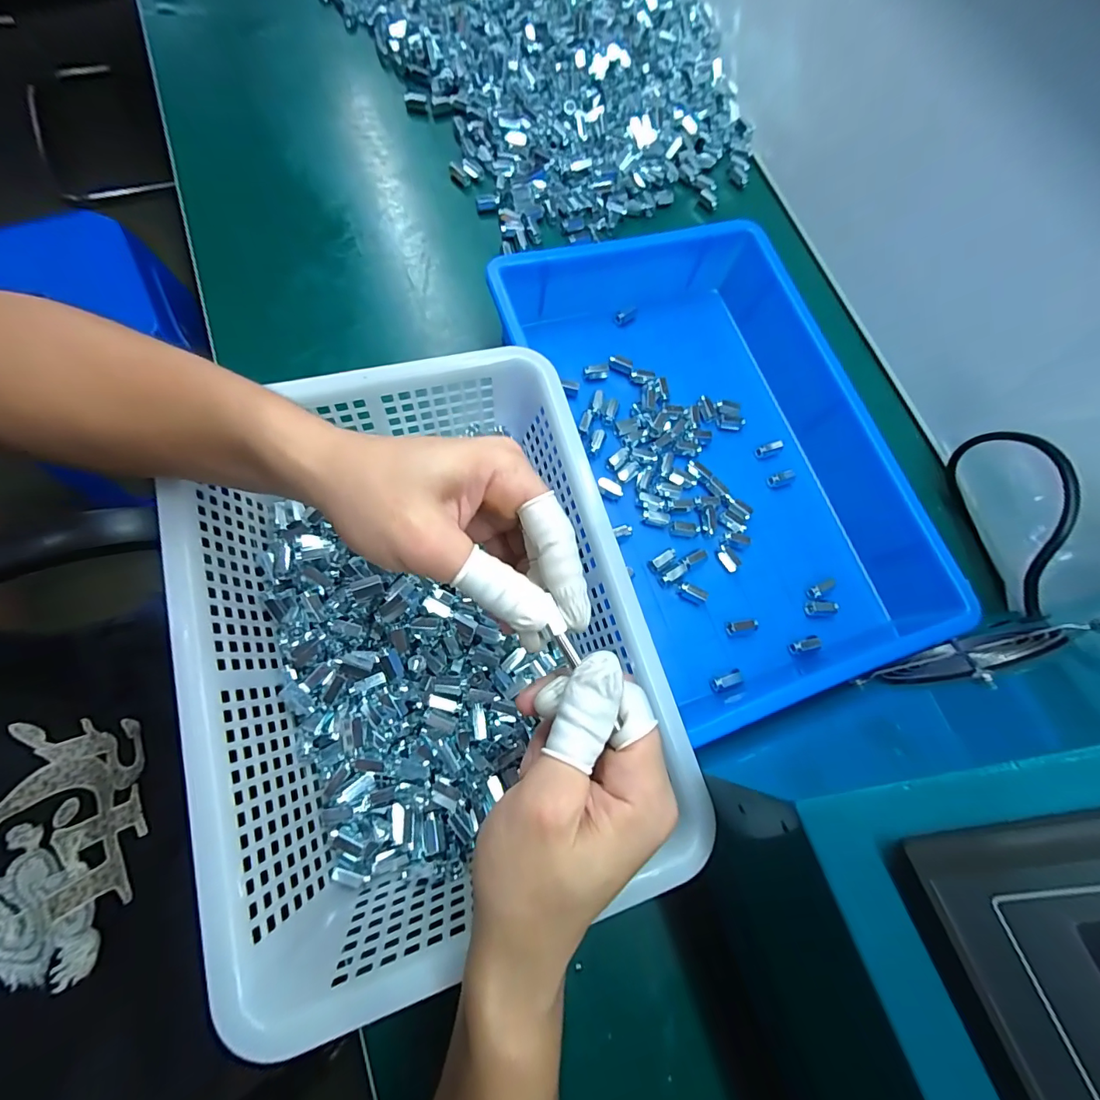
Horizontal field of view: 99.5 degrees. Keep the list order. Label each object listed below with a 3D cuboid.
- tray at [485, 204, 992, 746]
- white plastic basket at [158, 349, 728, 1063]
[{"bbox_3d":[0.129,-0.078,0.373,0.238,0.082,0.366,-19,78,-12],"label":"tray"},{"bbox_3d":[-0.067,0.047,0.286,0.228,0.120,0.313,-14,76,-11],"label":"white plastic basket"}]

